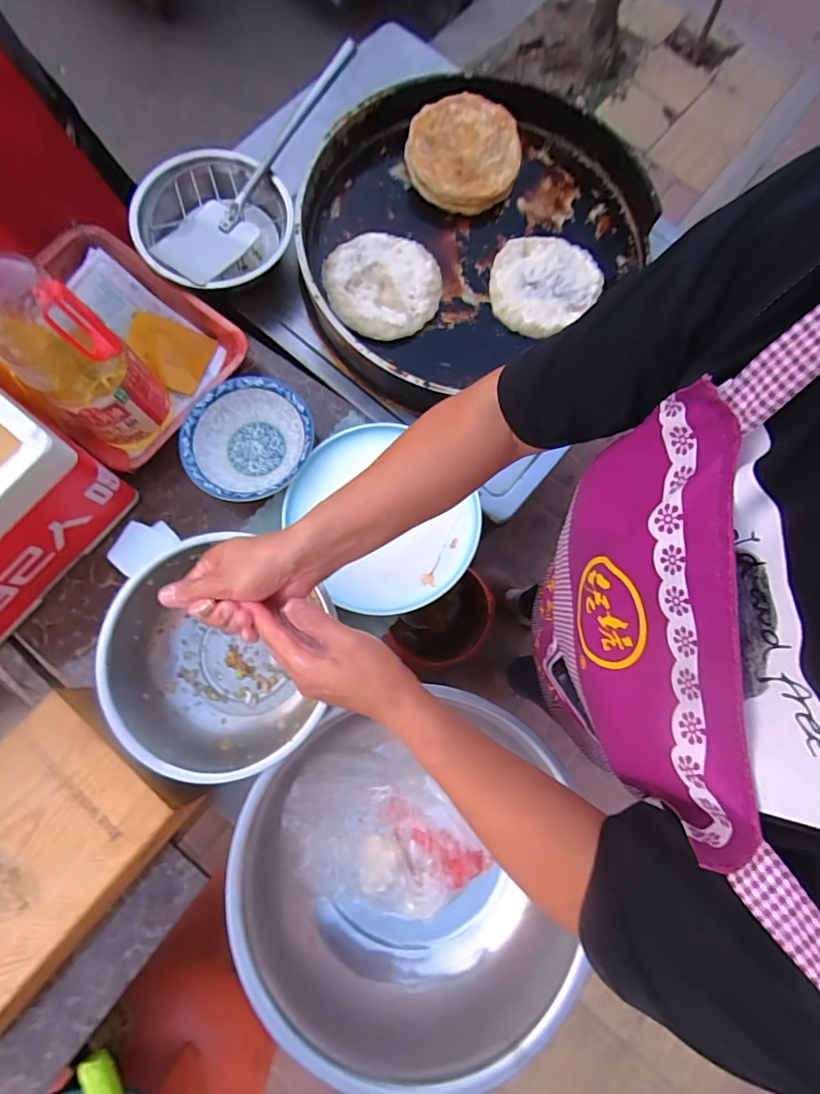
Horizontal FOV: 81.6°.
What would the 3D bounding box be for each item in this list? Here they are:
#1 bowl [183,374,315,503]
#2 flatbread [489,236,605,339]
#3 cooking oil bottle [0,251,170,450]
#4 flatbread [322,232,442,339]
[{"bbox_3d":[-0.215,-0.140,0.646,0.166,0.057,0.166,0,77,-1],"label":"bowl"},{"bbox_3d":[0.202,-0.410,0.728,0.171,0.016,0.145,-43,82,-10],"label":"flatbread"},{"bbox_3d":[-0.377,-0.211,0.539,0.089,0.281,0.113,35,79,6],"label":"cooking oil bottle"},{"bbox_3d":[-0.040,-0.390,0.707,0.169,0.018,0.161,0,77,-1],"label":"flatbread"}]

